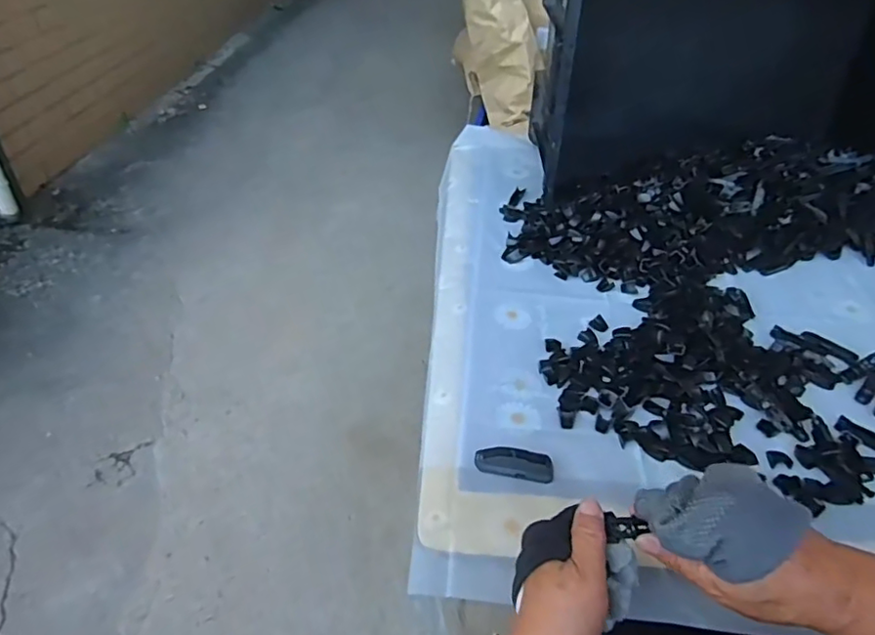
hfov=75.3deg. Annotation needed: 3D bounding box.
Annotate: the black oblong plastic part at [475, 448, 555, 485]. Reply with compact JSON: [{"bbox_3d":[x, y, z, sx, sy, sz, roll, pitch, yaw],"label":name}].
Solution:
[{"bbox_3d":[0.076,0.144,0.560,0.076,0.019,0.022,12,40,6],"label":"black oblong plastic part"}]

